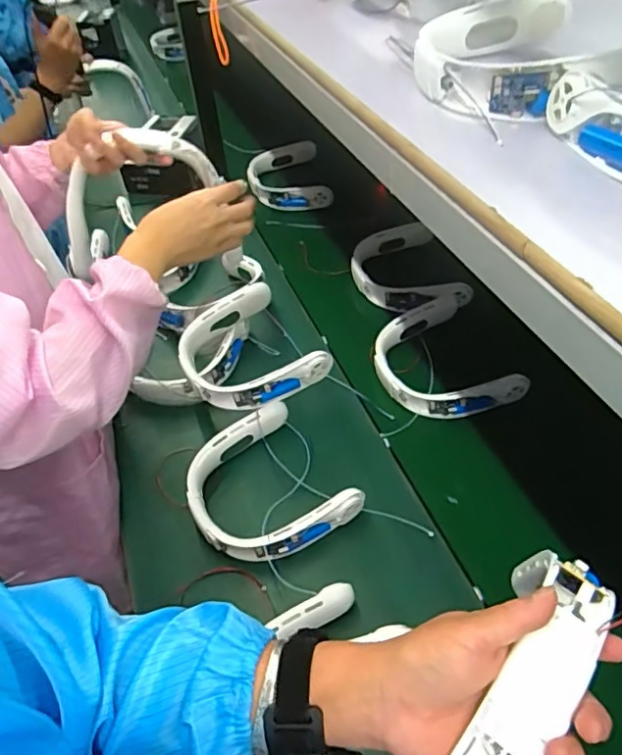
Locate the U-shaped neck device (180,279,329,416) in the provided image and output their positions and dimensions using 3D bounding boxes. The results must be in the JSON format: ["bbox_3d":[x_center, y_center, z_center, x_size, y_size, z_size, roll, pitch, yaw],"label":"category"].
[{"bbox_3d":[-0.110,-0.044,0.947,0.208,0.064,0.230,-27,54,-19],"label":"U-shaped neck device"}]

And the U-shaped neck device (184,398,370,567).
[{"bbox_3d":[-0.071,0.160,0.823,0.211,0.050,0.221,-29,54,-20],"label":"U-shaped neck device"}]

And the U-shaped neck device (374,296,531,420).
[{"bbox_3d":[0.218,-0.028,0.977,0.195,0.070,0.246,-17,51,-12],"label":"U-shaped neck device"}]

